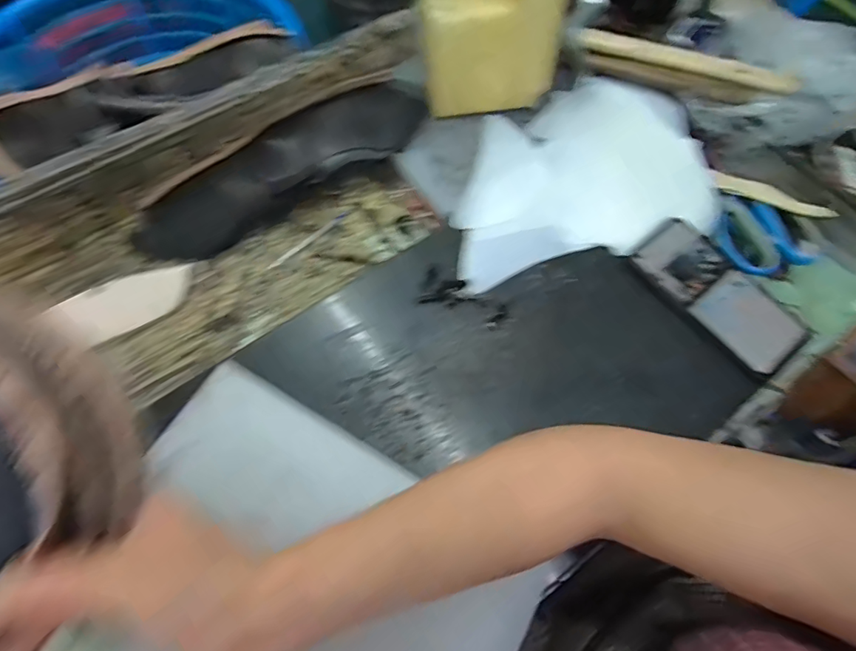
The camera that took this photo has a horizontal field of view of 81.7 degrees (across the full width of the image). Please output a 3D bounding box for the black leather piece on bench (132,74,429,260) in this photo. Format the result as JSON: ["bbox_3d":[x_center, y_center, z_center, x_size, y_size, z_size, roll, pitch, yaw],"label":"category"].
[{"bbox_3d":[-0.148,-0.168,0.516,0.319,0.021,0.091,-31,85,-9],"label":"black leather piece on bench"}]

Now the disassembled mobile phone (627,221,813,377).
[{"bbox_3d":[0.268,-0.031,0.459,0.081,0.014,0.158,-36,72,-16],"label":"disassembled mobile phone"}]

